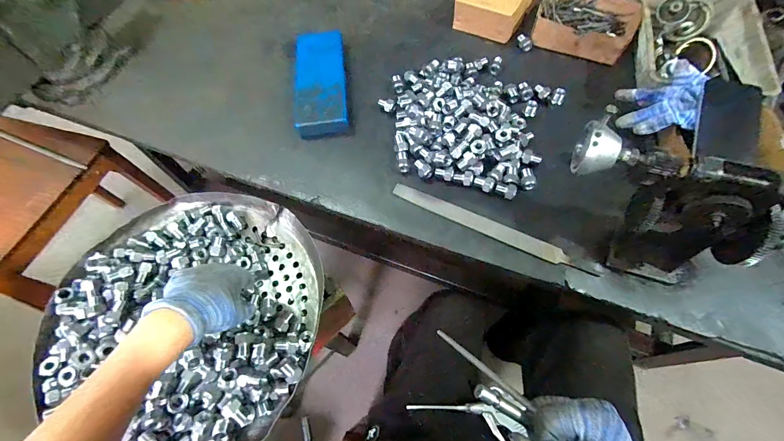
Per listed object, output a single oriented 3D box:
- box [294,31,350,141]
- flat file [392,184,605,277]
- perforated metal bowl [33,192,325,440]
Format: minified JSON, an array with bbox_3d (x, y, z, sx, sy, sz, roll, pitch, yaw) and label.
[{"bbox_3d":[-0.129,-0.258,0.610,0.090,0.031,0.246,-7,63,-1],"label":"box"},{"bbox_3d":[0.139,0.011,0.475,0.296,0.008,0.025,24,66,13],"label":"flat file"},{"bbox_3d":[-0.291,0.126,0.465,0.366,0.087,0.376,-1,64,3],"label":"perforated metal bowl"}]

